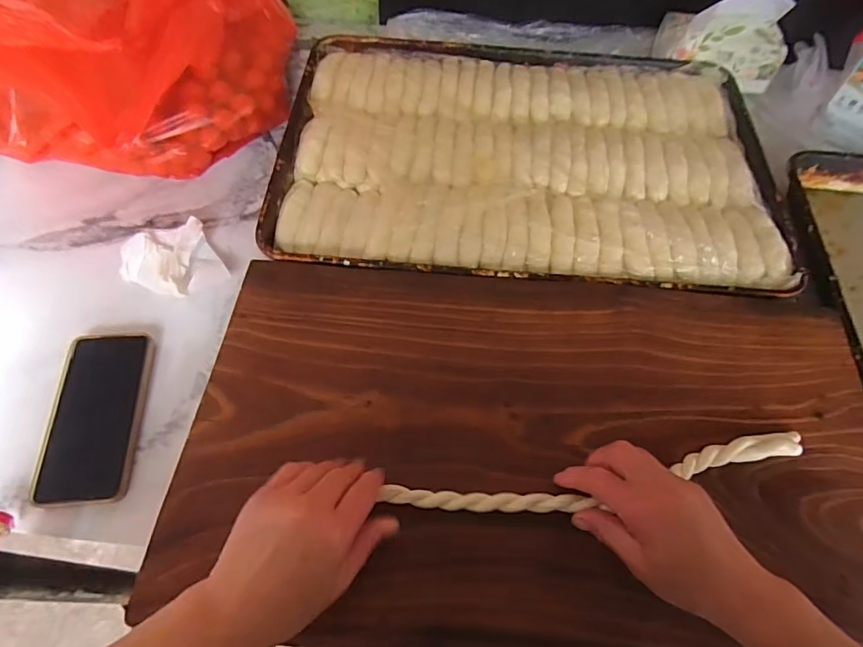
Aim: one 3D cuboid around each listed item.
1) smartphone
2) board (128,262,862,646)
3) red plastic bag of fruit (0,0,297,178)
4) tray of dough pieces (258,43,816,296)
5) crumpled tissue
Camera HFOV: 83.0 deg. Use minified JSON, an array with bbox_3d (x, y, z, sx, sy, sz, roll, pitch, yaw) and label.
[{"bbox_3d":[-0.316,0.085,0.460,0.079,0.011,0.158,0,66,-9],"label":"smartphone"},{"bbox_3d":[0.100,0.106,0.435,0.601,0.038,0.334,3,59,0],"label":"board"},{"bbox_3d":[-0.375,-0.338,0.591,0.352,0.158,0.289,1,61,-3],"label":"red plastic bag of fruit"},{"bbox_3d":[0.120,-0.221,0.631,0.601,0.034,0.412,4,59,0],"label":"tray of dough pieces"},{"bbox_3d":[-0.286,-0.066,0.540,0.094,0.032,0.089,-36,69,-21],"label":"crumpled tissue"}]

